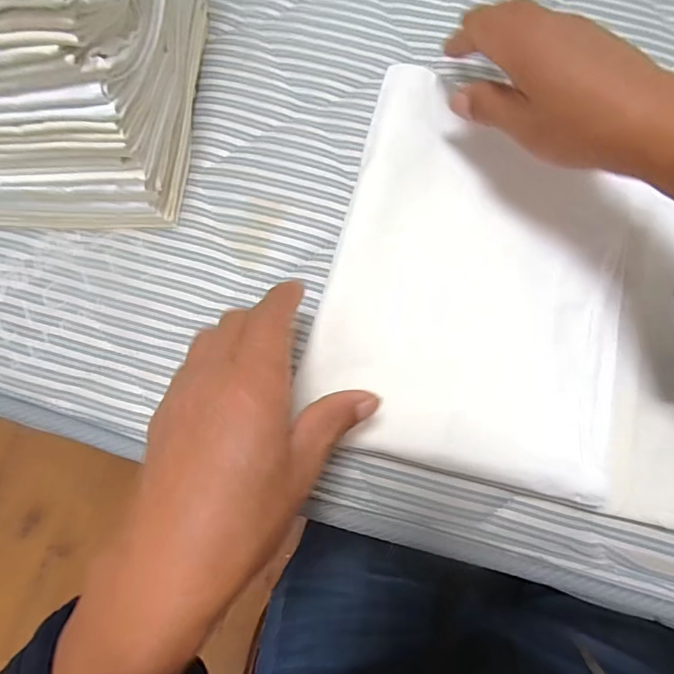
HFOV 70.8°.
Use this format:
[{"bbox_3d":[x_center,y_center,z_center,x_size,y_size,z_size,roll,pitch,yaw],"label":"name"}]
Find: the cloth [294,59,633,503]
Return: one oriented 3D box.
[{"bbox_3d":[0.094,-0.040,0.312,0.191,0.019,0.247,14,77,2],"label":"cloth"}]

